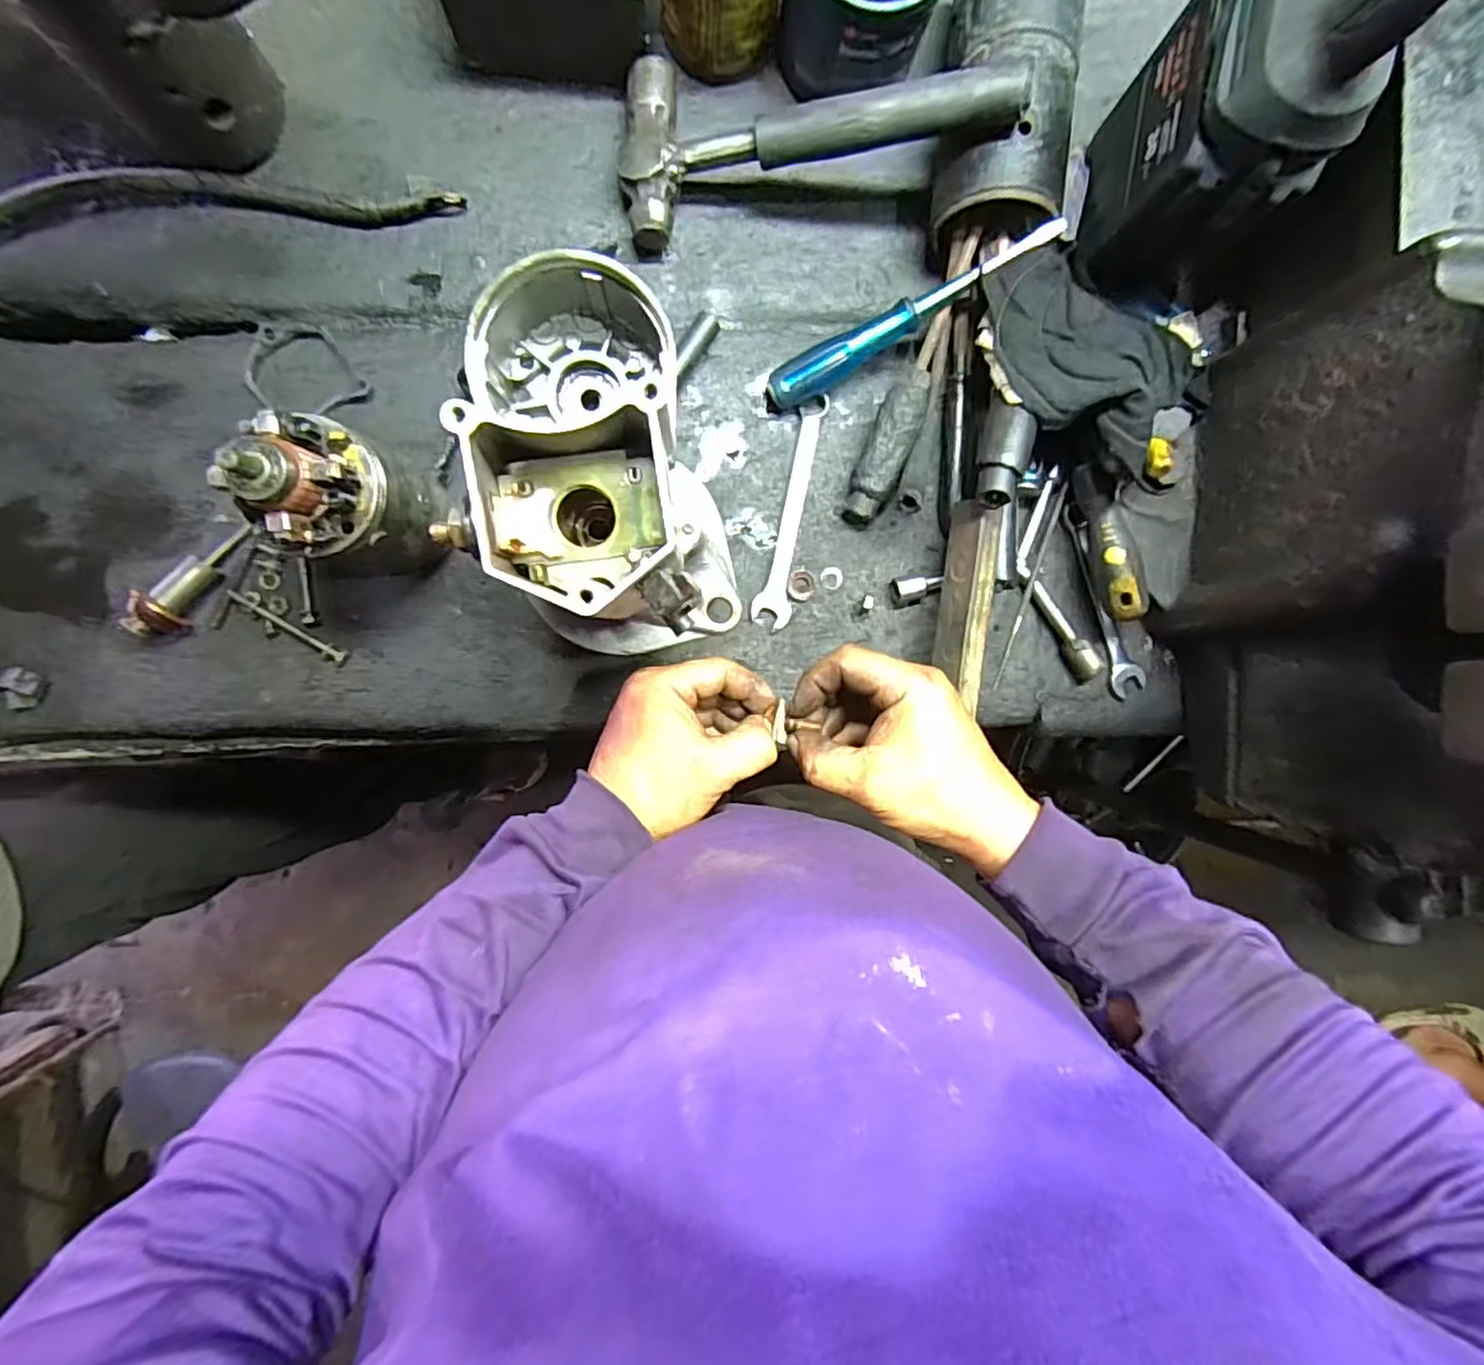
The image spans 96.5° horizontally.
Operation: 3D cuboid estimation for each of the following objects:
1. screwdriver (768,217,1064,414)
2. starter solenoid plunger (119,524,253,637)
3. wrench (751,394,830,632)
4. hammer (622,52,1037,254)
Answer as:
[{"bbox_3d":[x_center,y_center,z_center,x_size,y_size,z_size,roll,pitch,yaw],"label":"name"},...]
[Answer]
[{"bbox_3d":[0.108,-0.240,0.439,0.204,0.024,0.027,-26,97,13],"label":"screwdriver"},{"bbox_3d":[-0.368,-0.068,0.444,0.026,0.021,0.094,39,77,-7],"label":"starter solenoid plunger"},{"bbox_3d":[0.036,-0.121,0.475,0.026,0.007,0.162,12,92,-5],"label":"wrench"},{"bbox_3d":[0.043,-0.337,0.404,0.239,0.033,0.103,2,95,15],"label":"hammer"}]

